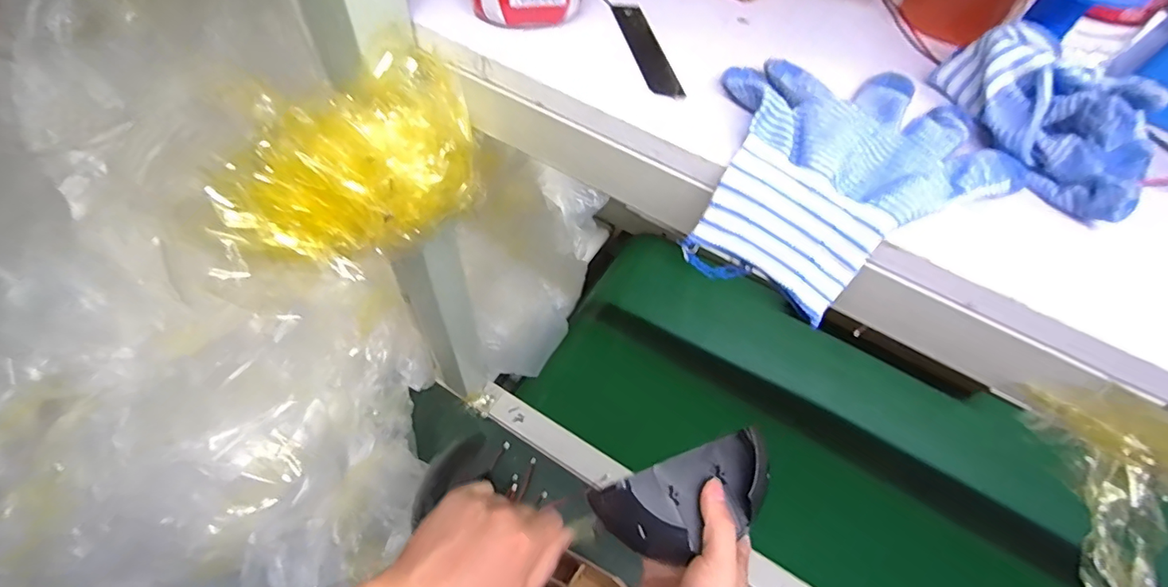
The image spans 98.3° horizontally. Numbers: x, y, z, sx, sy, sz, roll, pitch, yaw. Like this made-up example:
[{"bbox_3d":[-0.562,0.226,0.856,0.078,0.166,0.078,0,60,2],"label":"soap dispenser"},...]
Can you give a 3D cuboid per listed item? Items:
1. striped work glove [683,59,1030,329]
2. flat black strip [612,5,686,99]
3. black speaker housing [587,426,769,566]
[{"bbox_3d":[0.127,-0.067,0.274,0.155,0.057,0.128,-26,62,-20],"label":"striped work glove"},{"bbox_3d":[0.037,-0.148,0.305,0.018,0.004,0.098,-7,57,-10],"label":"flat black strip"},{"bbox_3d":[0.071,0.138,0.336,0.118,0.036,0.057,-21,60,-10],"label":"black speaker housing"}]

